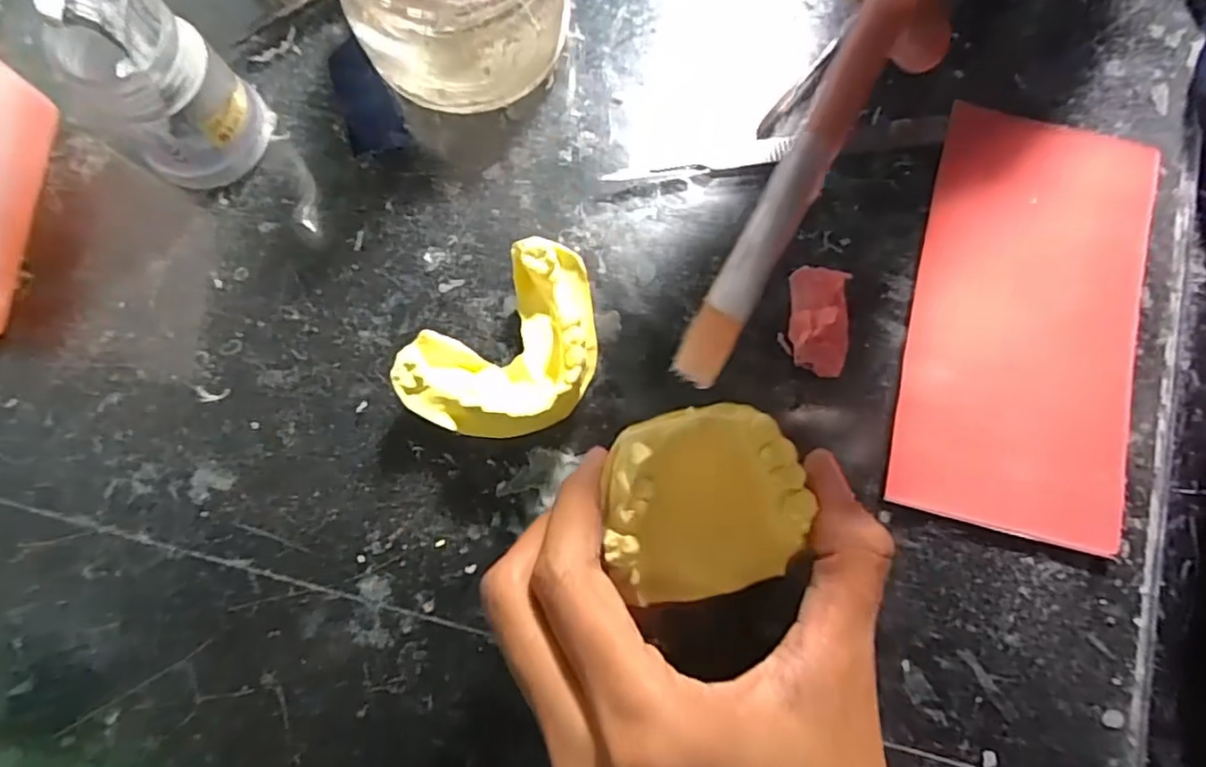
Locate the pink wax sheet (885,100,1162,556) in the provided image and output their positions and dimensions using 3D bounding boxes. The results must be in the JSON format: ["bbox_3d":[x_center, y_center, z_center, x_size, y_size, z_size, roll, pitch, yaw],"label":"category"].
[{"bbox_3d":[0.148,-0.023,0.222,0.076,0.005,0.145,14,81,2],"label":"pink wax sheet"}]

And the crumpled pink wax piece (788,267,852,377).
[{"bbox_3d":[0.071,-0.020,0.215,0.020,0.017,0.034,1,79,0],"label":"crumpled pink wax piece"}]

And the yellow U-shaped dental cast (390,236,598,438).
[{"bbox_3d":[-0.027,-0.009,0.206,0.049,0.031,0.070,44,82,7],"label":"yellow U-shaped dental cast"}]

